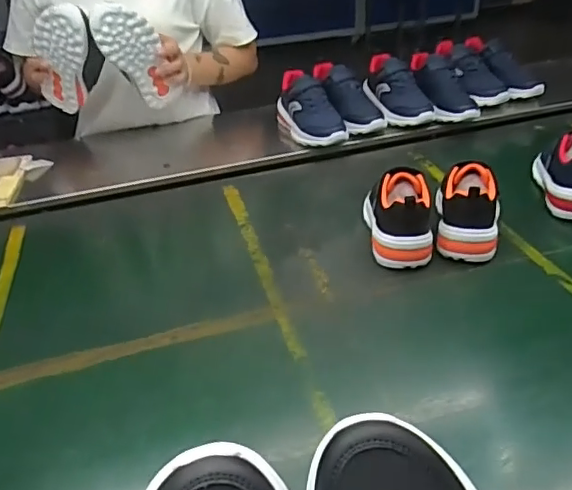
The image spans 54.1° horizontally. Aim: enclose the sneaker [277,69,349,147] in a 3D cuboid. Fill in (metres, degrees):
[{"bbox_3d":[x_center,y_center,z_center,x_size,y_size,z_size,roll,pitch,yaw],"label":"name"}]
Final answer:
[{"bbox_3d":[0.042,-0.256,1.051,0.073,0.094,0.184,-15,32,-18],"label":"sneaker"}]

